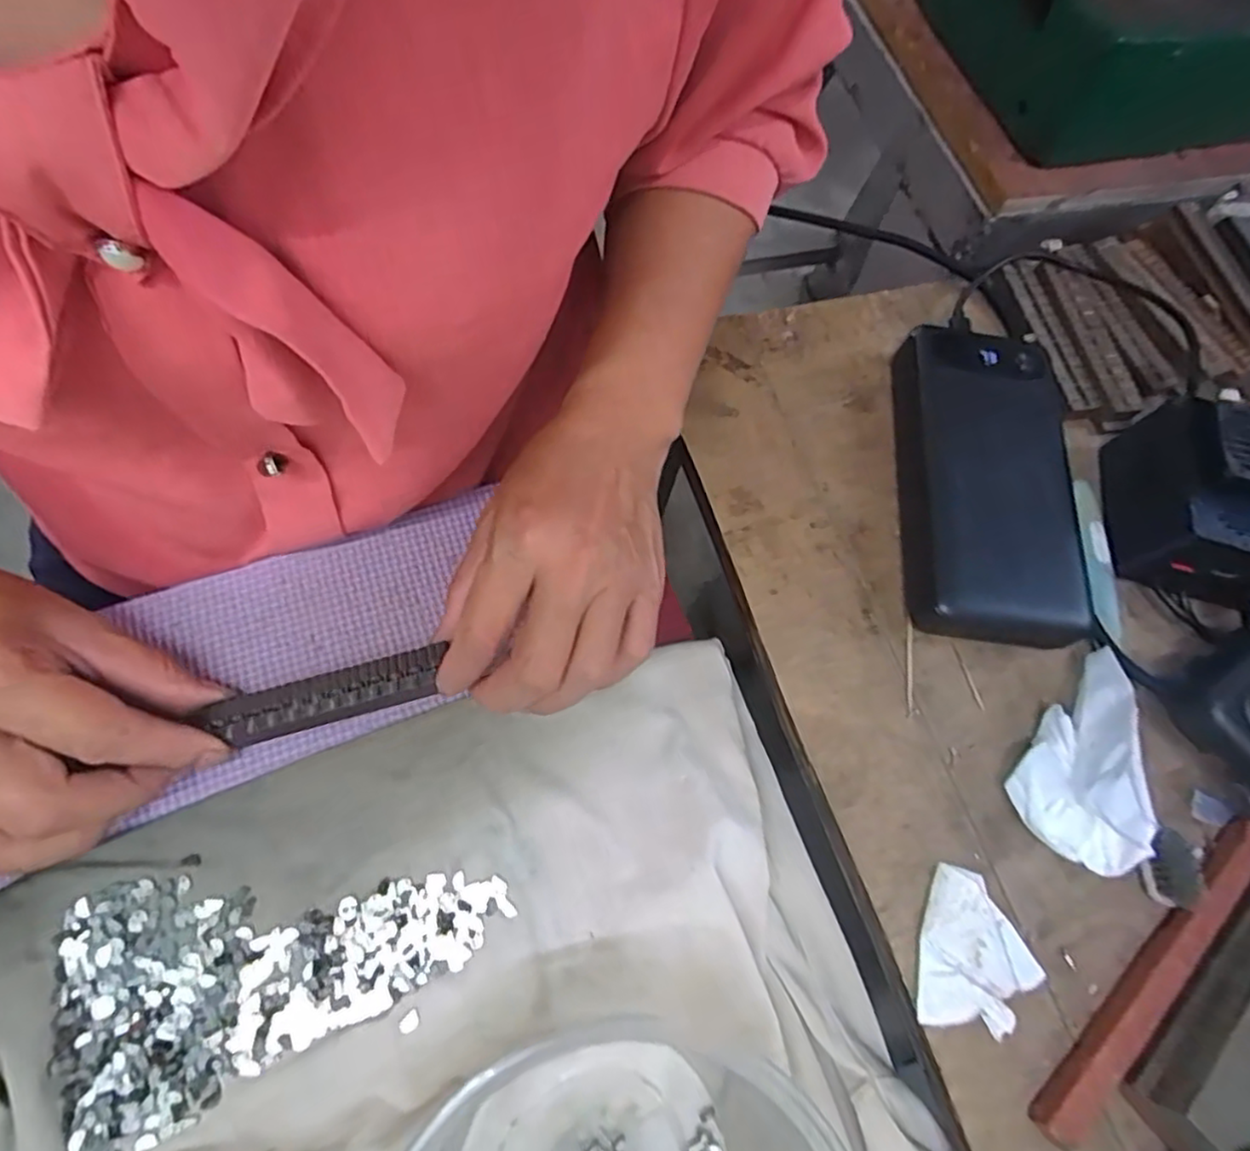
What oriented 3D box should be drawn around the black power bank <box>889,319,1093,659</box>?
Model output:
[{"bbox_3d":[0.170,-0.046,0.310,0.074,0.028,0.162,8,68,-3],"label":"black power bank"}]

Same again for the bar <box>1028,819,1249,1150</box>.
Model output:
[{"bbox_3d":[0.197,0.145,0.245,0.146,0.011,0.014,-39,77,-18],"label":"bar"}]

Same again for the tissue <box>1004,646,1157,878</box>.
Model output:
[{"bbox_3d":[0.177,0.068,0.259,0.044,0.037,0.086,7,71,3],"label":"tissue"}]

